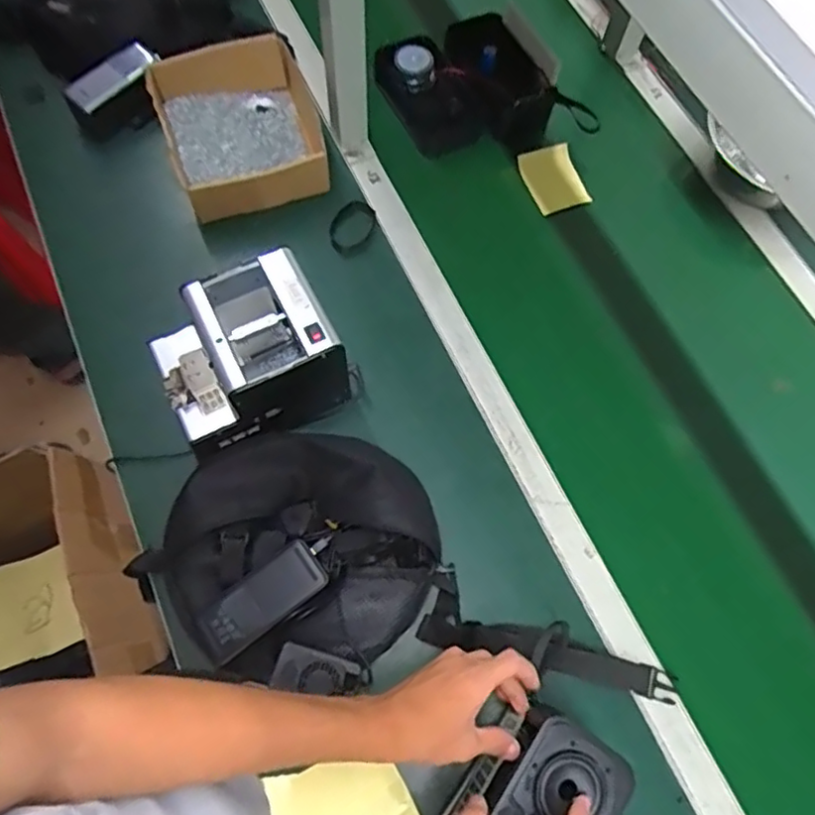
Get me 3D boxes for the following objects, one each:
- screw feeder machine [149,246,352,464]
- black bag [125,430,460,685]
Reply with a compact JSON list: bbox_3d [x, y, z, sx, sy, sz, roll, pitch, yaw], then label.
[{"bbox_3d":[-0.166,-0.047,0.661,0.169,0.156,0.127,-26,72,-12],"label":"screw feeder machine"},{"bbox_3d":[-0.117,0.142,0.647,0.306,0.057,0.238,-9,69,-4],"label":"black bag"}]

